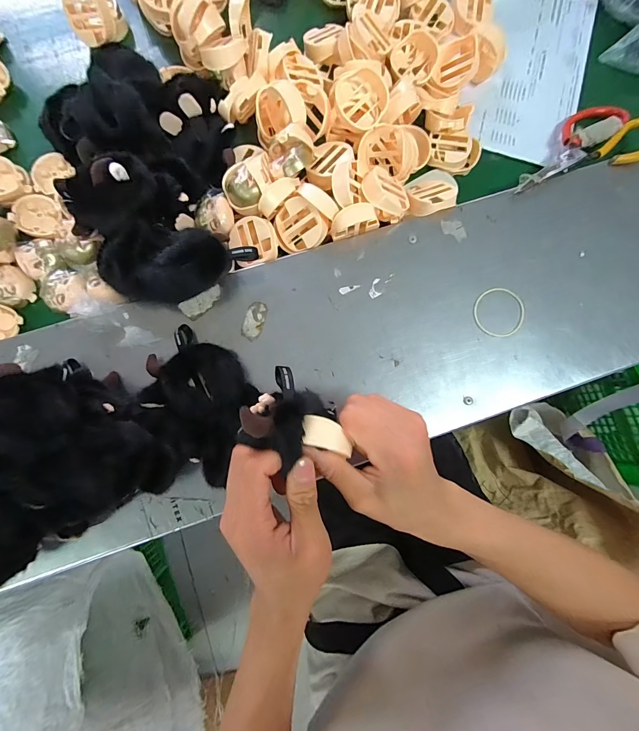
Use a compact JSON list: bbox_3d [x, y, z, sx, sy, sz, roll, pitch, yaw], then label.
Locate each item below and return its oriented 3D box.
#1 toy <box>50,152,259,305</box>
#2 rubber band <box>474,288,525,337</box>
[{"bbox_3d":[-0.171,-0.131,0.351,0.127,0.063,0.164,-44,85,-8],"label":"toy"},{"bbox_3d":[0.201,-0.059,0.379,0.056,0.004,0.054,0,79,-1],"label":"rubber band"}]

